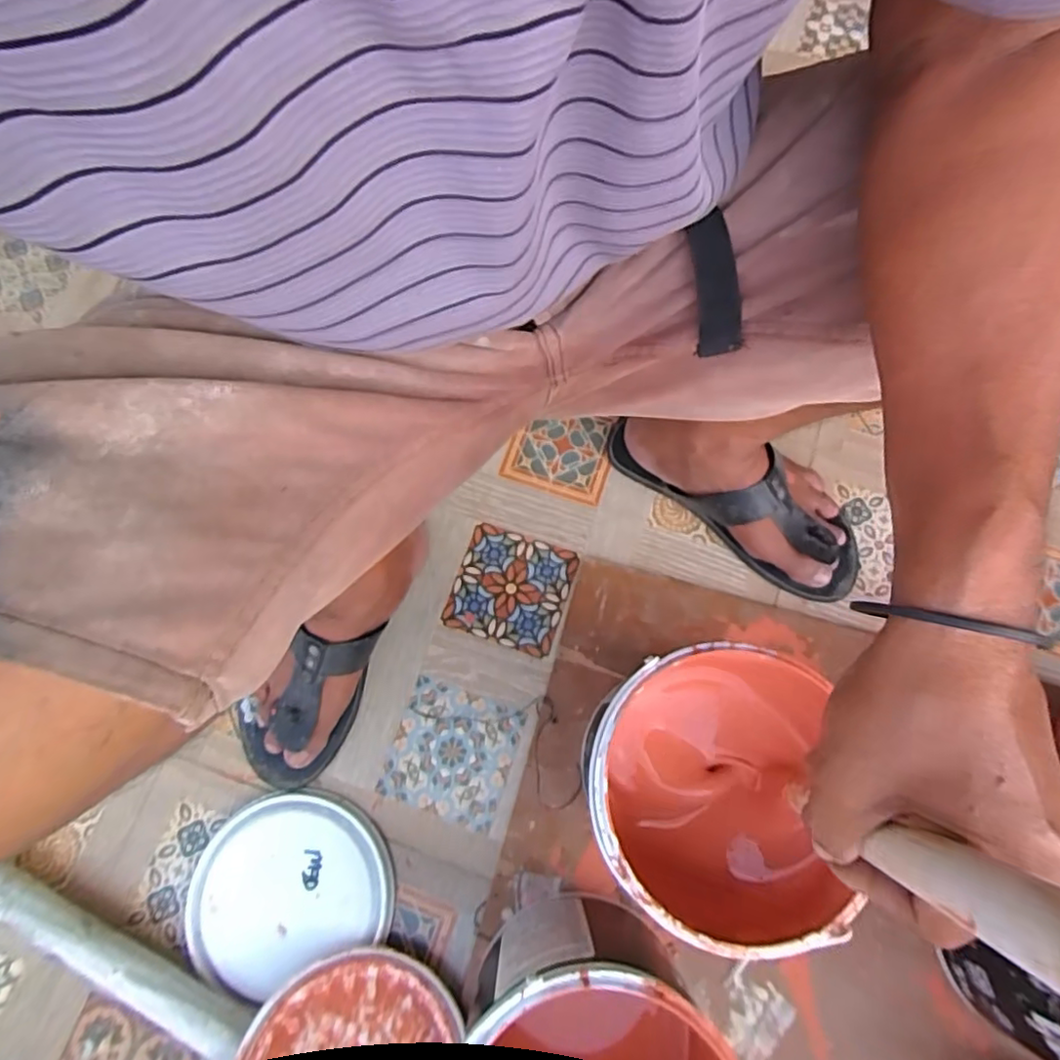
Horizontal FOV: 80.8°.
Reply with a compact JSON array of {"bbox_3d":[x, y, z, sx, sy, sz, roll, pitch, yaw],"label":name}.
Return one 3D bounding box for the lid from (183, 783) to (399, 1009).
[{"bbox_3d":[-0.215,0.309,0.545,0.167,0.024,0.141,-25,75,-6],"label":"lid"}]

